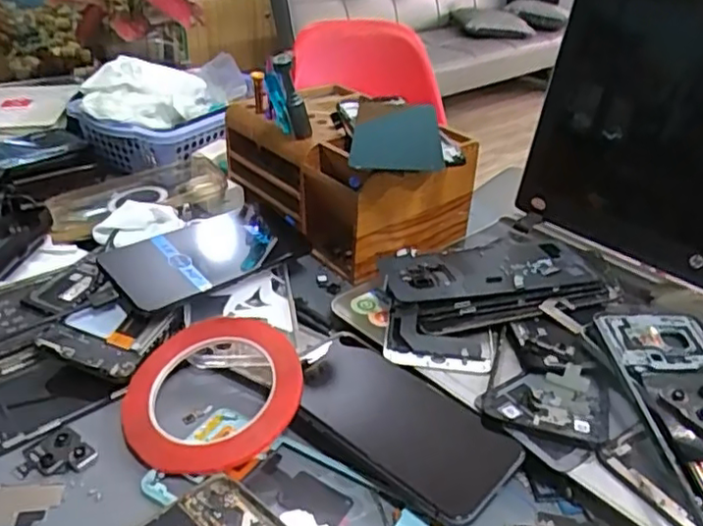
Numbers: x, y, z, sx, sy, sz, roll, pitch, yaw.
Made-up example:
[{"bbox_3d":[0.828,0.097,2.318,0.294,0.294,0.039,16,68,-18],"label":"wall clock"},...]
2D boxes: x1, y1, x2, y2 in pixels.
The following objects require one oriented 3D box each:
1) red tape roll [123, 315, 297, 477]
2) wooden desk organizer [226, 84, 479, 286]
[{"bbox_3d":[-0.088,0.079,0.405,0.113,0.013,0.109,-7,44,7],"label":"red tape roll"},{"bbox_3d":[-0.010,-0.088,0.603,0.221,0.107,0.140,28,39,35],"label":"wooden desk organizer"}]

